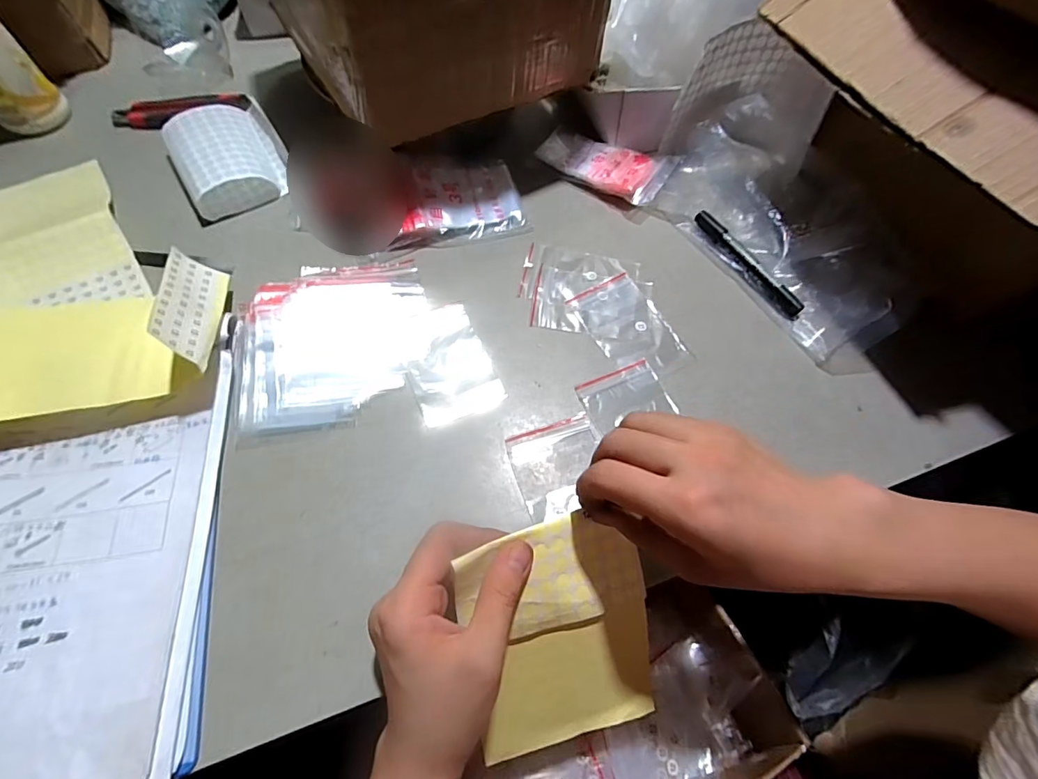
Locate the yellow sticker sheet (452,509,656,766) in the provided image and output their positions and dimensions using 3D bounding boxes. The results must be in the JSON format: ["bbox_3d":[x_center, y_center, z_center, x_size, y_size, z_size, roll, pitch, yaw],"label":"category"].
[{"bbox_3d":[0.029,0.161,0.304,0.120,0.166,0.013,-13,18,-16],"label":"yellow sticker sheet"}]

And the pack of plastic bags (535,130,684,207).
[{"bbox_3d":[0.088,-0.247,0.511,0.147,0.030,0.066,32,65,14],"label":"pack of plastic bags"}]

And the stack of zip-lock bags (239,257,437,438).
[{"bbox_3d":[-0.157,-0.047,0.398,0.160,0.018,0.151,-13,63,-10],"label":"stack of zip-lock bags"}]

